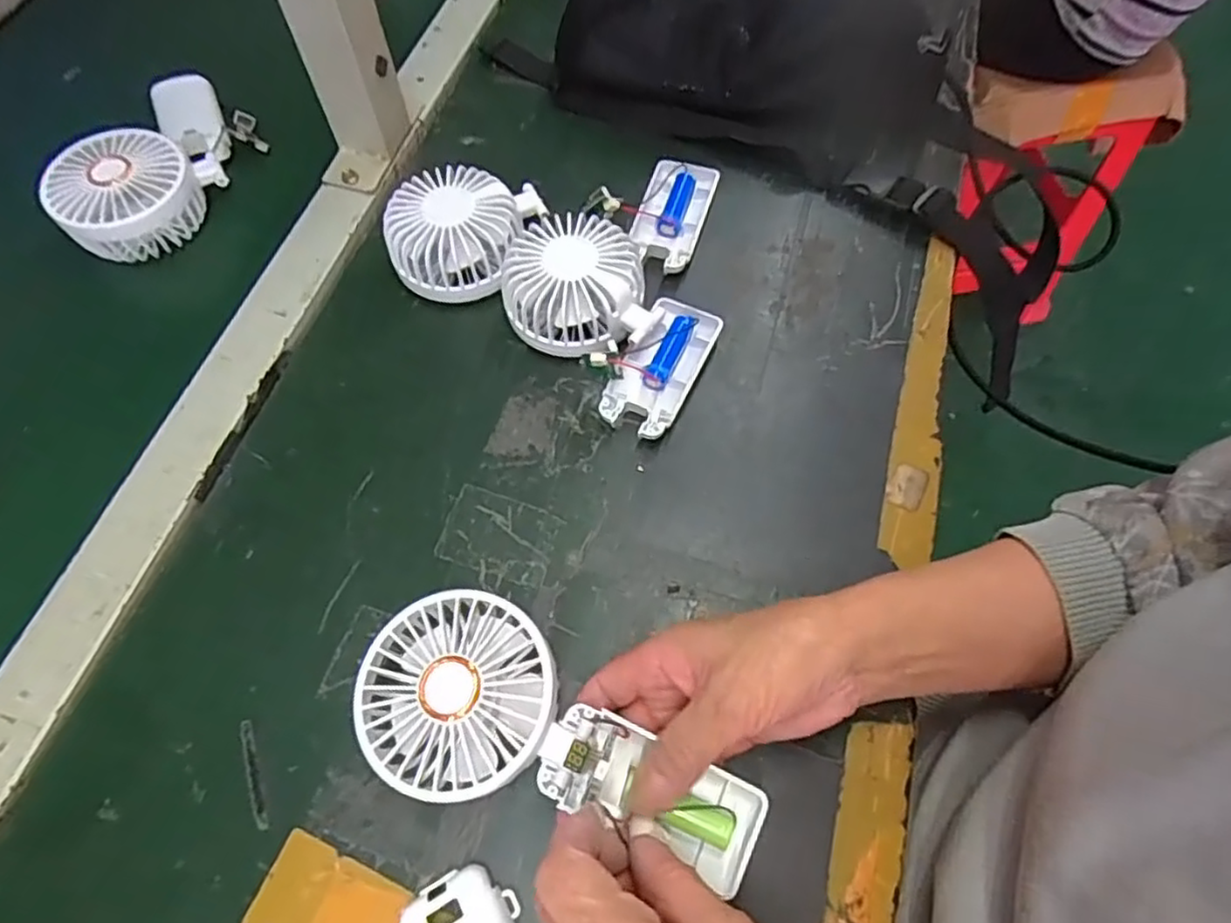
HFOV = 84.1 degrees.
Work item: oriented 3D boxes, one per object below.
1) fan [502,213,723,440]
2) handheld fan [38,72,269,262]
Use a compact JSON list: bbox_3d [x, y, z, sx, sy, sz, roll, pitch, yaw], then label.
[{"bbox_3d":[0.000,-0.091,0.417,0.095,0.047,0.148,-37,69,-17],"label":"fan"},{"bbox_3d":[-0.316,-0.218,0.477,0.089,0.040,0.175,9,64,4],"label":"handheld fan"}]

